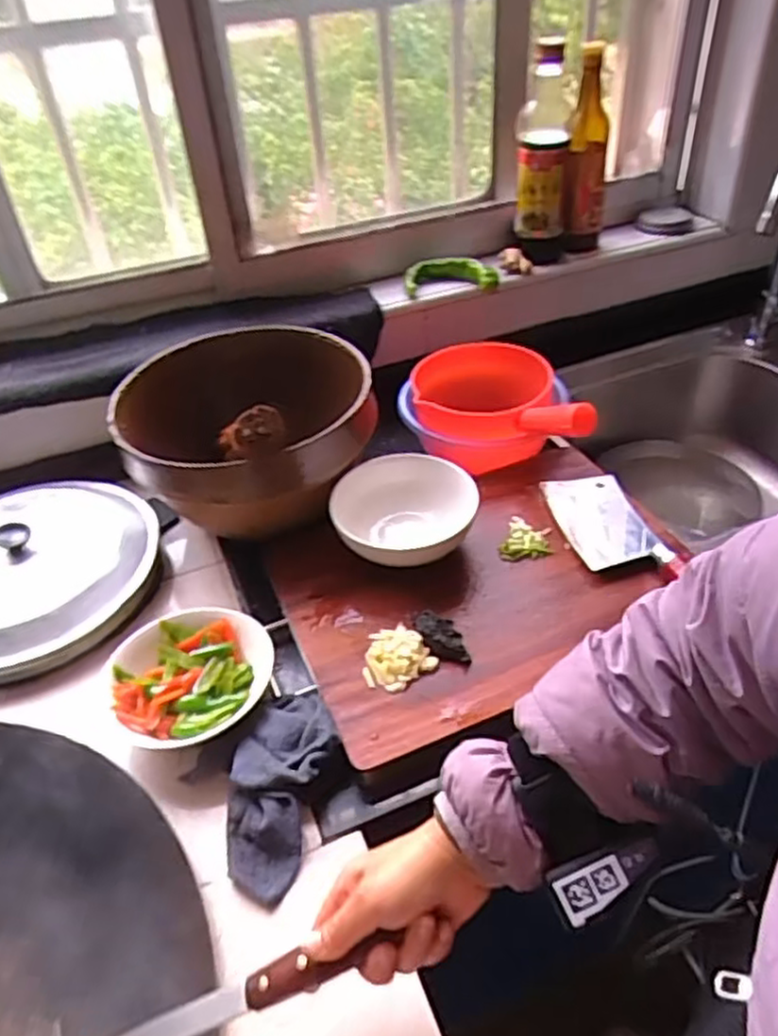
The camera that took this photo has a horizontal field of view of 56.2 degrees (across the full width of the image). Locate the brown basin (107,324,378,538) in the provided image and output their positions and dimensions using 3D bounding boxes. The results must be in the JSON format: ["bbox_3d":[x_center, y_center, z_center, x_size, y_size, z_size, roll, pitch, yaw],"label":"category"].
[{"bbox_3d":[-0.156,-0.108,0.828,0.275,0.139,0.292,-9,41,-6],"label":"brown basin"}]

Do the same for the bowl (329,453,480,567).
[{"bbox_3d":[0.017,0.004,0.751,0.145,0.065,0.135,-3,41,2],"label":"bowl"}]

